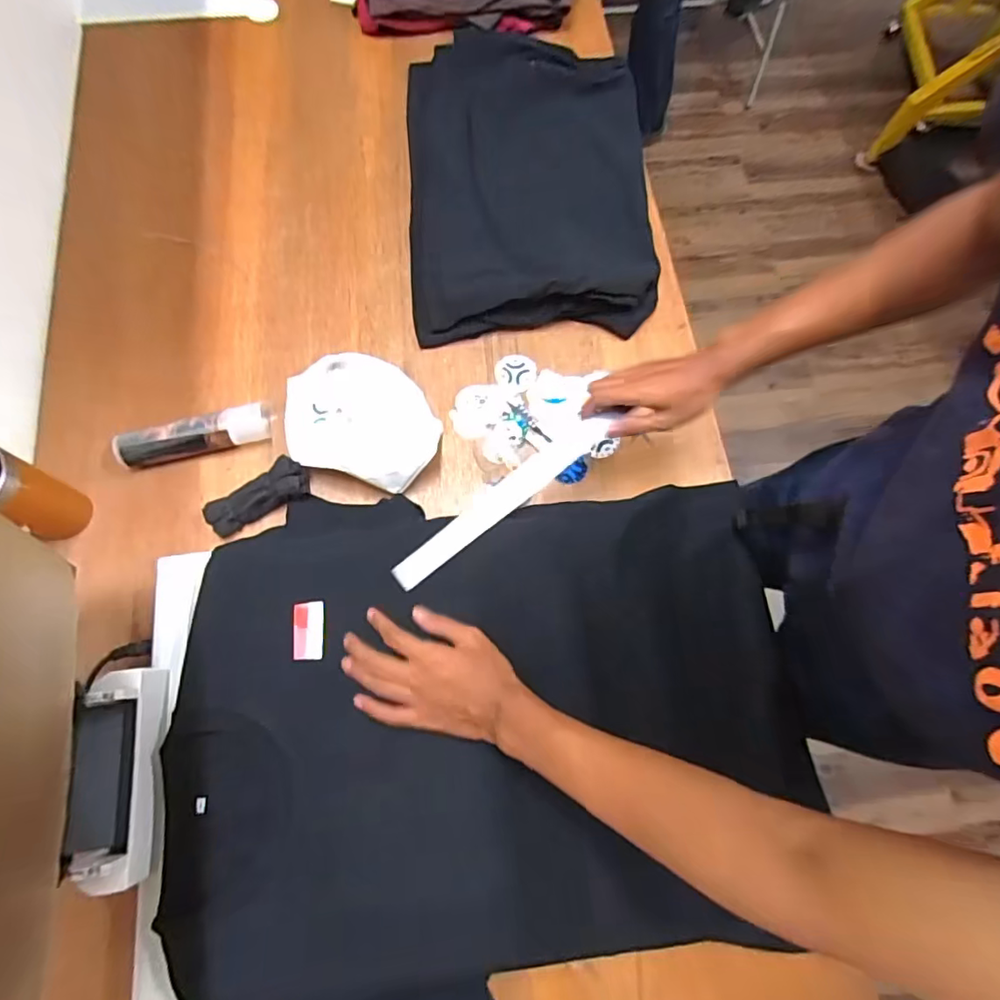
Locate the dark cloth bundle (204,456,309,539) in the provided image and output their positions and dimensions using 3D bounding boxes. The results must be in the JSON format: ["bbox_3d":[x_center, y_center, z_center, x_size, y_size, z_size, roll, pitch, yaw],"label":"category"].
[{"bbox_3d":[-0.297,-0.003,0.681,0.132,0.043,0.053,-26,74,-9],"label":"dark cloth bundle"}]

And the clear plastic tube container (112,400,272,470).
[{"bbox_3d":[-0.387,-0.082,0.701,0.187,0.042,0.052,-18,73,-7],"label":"clear plastic tube container"}]

